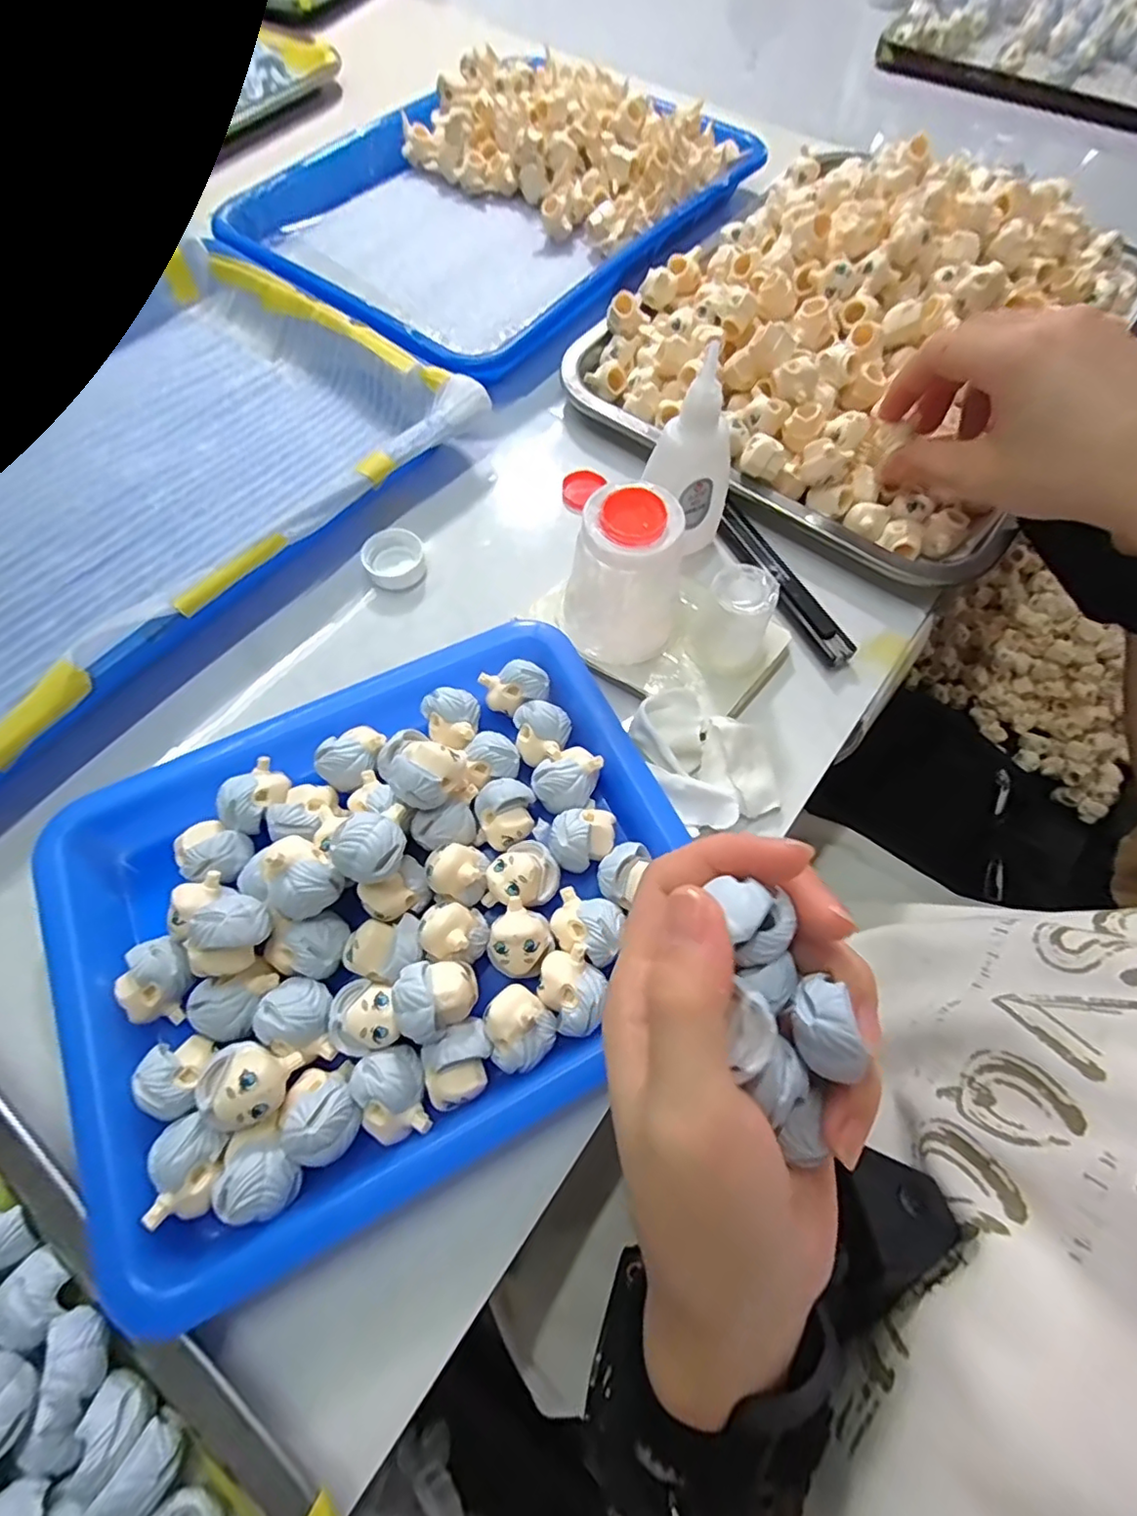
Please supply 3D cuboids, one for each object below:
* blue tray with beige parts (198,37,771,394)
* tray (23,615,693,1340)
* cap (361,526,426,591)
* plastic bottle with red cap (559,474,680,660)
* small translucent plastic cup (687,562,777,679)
[{"bbox_3d":[-0.049,-0.399,0.410,0.260,0.041,0.331,36,71,13],"label":"blue tray with beige parts"},{"bbox_3d":[-0.068,0.050,0.217,0.223,0.046,0.183,-29,71,-12],"label":"tray"},{"bbox_3d":[-0.089,-0.101,0.302,0.029,0.008,0.035,-5,68,-3],"label":"cap"},{"bbox_3d":[0.024,-0.074,0.256,0.053,0.070,0.046,10,68,3],"label":"plastic bottle with red cap"},{"bbox_3d":[0.074,-0.060,0.261,0.034,0.046,0.031,0,68,-1],"label":"small translucent plastic cup"}]

